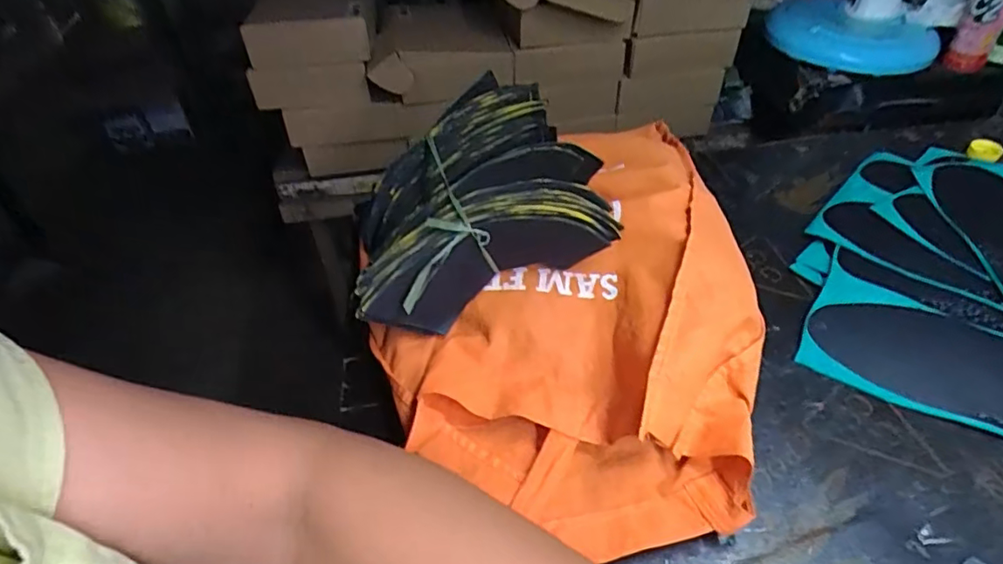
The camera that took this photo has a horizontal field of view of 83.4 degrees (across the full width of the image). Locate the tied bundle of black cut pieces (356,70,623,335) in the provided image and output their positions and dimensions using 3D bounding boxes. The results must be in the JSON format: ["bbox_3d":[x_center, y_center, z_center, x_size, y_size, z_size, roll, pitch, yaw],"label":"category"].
[{"bbox_3d":[-0.037,-0.076,0.469,0.183,0.109,0.183,-16,46,-13],"label":"tied bundle of black cut pieces"}]

